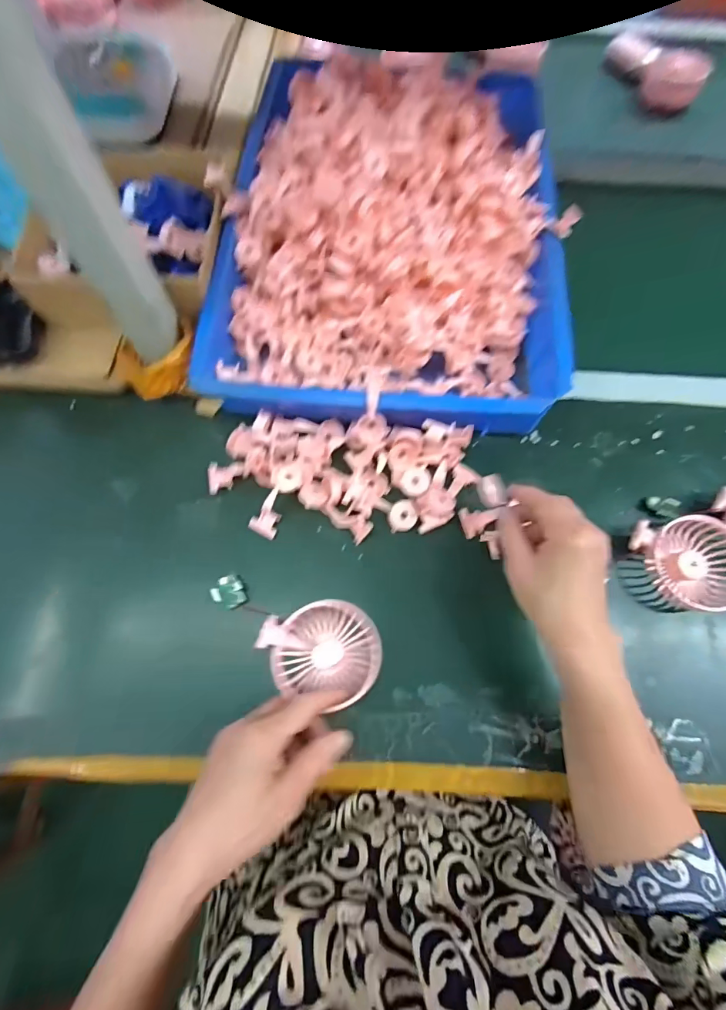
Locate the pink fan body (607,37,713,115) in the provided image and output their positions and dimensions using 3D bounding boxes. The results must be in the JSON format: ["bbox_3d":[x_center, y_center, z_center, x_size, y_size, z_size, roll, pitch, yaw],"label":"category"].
[{"bbox_3d":[0.464,-0.715,0.701,0.079,0.043,0.177,-23,72,-9],"label":"pink fan body"}]

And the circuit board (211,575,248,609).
[{"bbox_3d":[-0.128,0.083,0.418,0.028,0.011,0.030,-24,72,-9],"label":"circuit board"}]

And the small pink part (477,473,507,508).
[{"bbox_3d":[0.119,-0.013,0.403,0.024,0.011,0.030,-14,72,18],"label":"small pink part"}]

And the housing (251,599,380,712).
[{"bbox_3d":[-0.036,0.132,0.393,0.099,0.030,0.085,-13,72,-7],"label":"housing"}]

